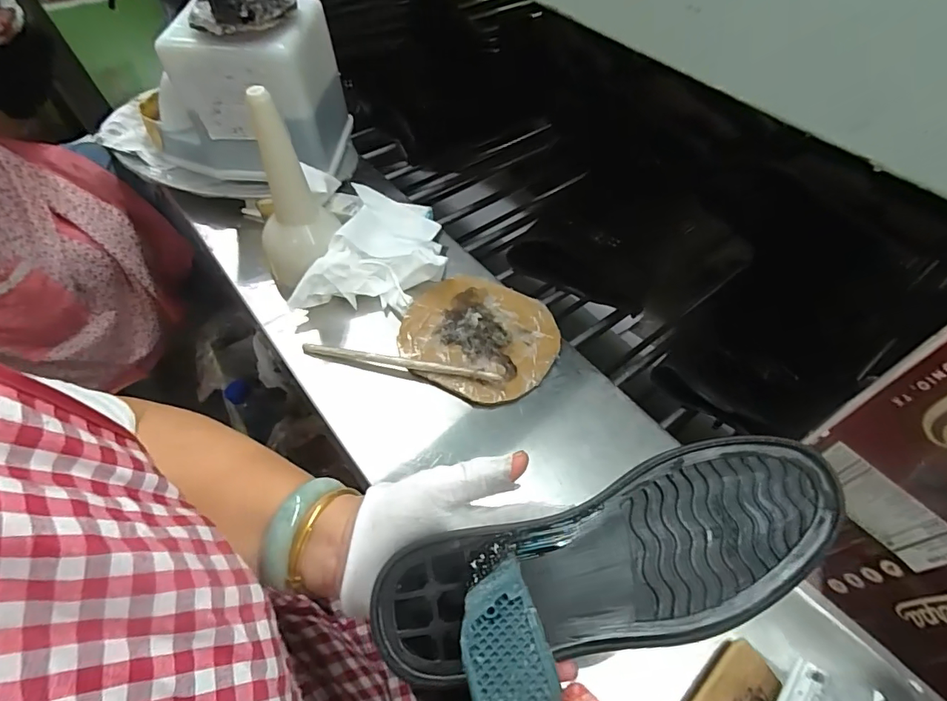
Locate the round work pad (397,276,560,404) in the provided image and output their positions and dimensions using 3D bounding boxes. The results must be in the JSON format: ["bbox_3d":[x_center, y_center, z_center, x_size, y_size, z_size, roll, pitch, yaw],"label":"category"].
[{"bbox_3d":[0.006,-0.018,0.492,0.156,0.016,0.143,1,54,-1],"label":"round work pad"}]

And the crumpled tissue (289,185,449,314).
[{"bbox_3d":[-0.098,-0.109,0.531,0.126,0.045,0.180,14,55,8],"label":"crumpled tissue"}]

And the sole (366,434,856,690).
[{"bbox_3d":[0.078,0.113,0.261,0.254,0.030,0.086,-12,74,-9],"label":"sole"}]

